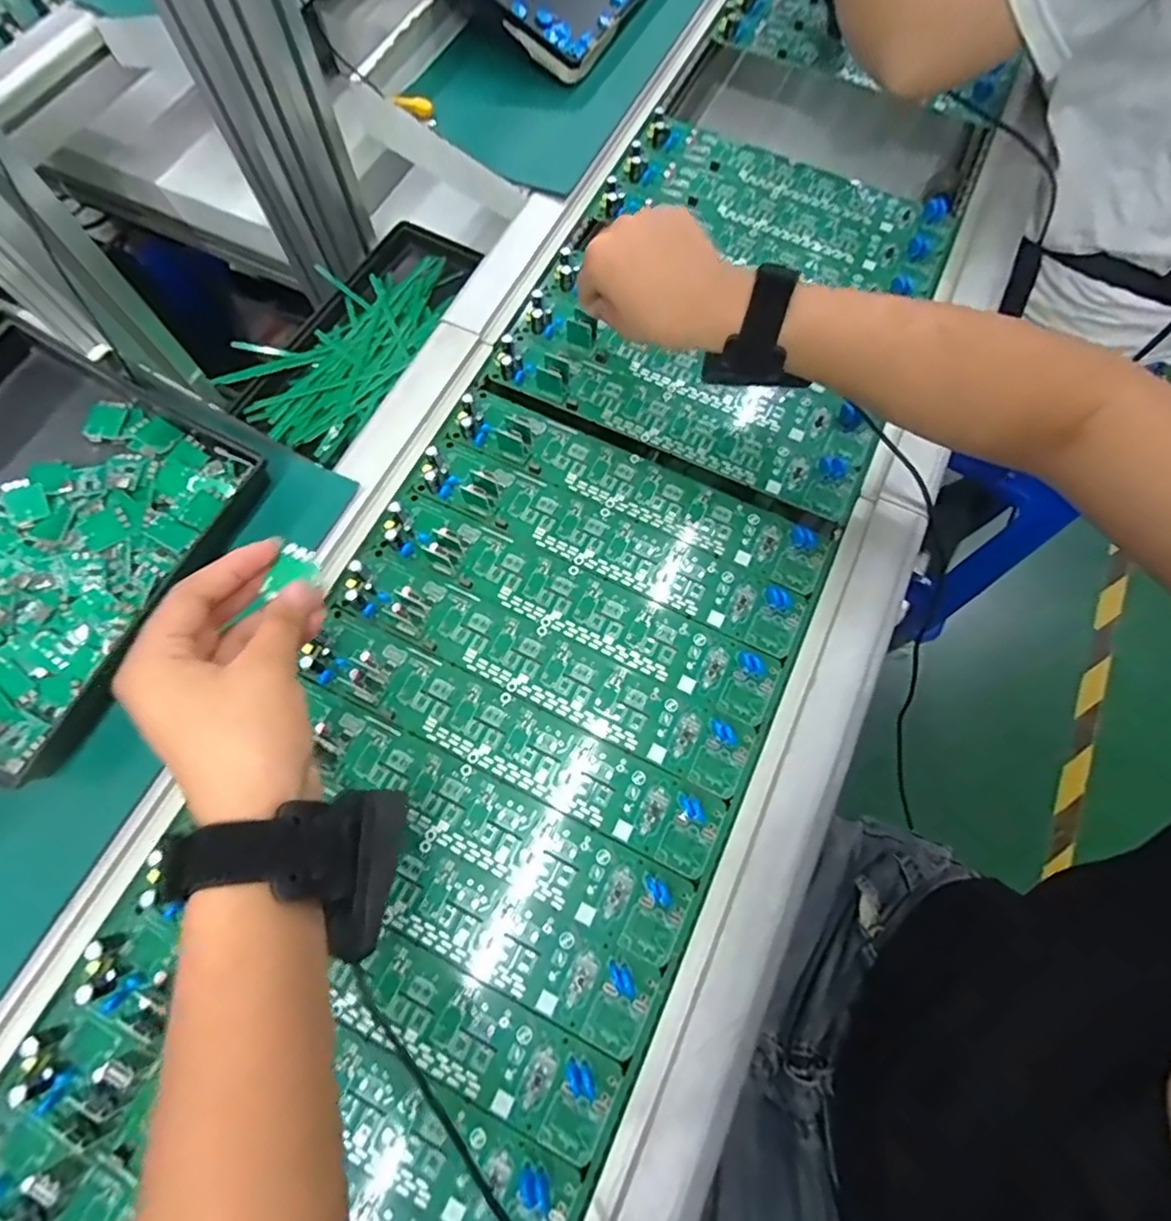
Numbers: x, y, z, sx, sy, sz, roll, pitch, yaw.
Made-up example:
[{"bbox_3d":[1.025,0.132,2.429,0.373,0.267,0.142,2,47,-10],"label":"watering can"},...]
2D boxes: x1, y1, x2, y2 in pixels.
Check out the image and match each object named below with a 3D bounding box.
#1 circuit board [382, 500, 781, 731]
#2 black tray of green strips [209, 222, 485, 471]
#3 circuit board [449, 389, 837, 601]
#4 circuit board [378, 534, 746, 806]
[{"bbox_3d":[-0.007,-0.005,0.387,0.270,0.013,0.049,27,73,6],"label":"circuit board"},{"bbox_3d":[-0.215,-0.262,0.569,0.146,0.038,0.278,28,75,9],"label":"black tray of green strips"},{"bbox_3d":[0.035,-0.086,0.414,0.270,0.015,0.056,24,72,5],"label":"circuit board"},{"bbox_3d":[-0.027,0.035,0.376,0.271,0.015,0.048,26,73,6],"label":"circuit board"}]

